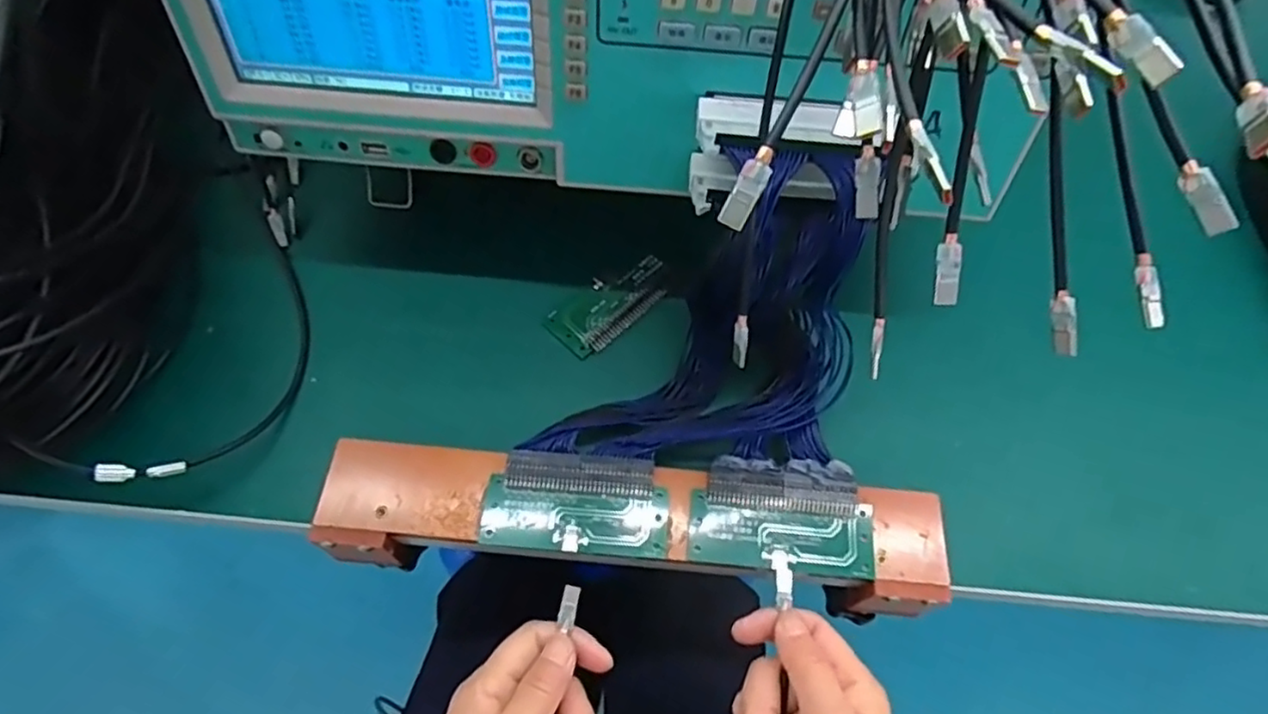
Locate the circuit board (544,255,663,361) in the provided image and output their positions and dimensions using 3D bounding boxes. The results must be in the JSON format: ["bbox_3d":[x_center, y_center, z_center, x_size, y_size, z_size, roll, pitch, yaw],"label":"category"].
[{"bbox_3d":[-0.014,-0.035,0.435,0.084,0.006,0.041,-39,70,-19],"label":"circuit board"}]

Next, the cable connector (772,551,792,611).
[{"bbox_3d":[0.078,0.115,0.351,0.010,0.004,0.027,0,61,-1],"label":"cable connector"}]

